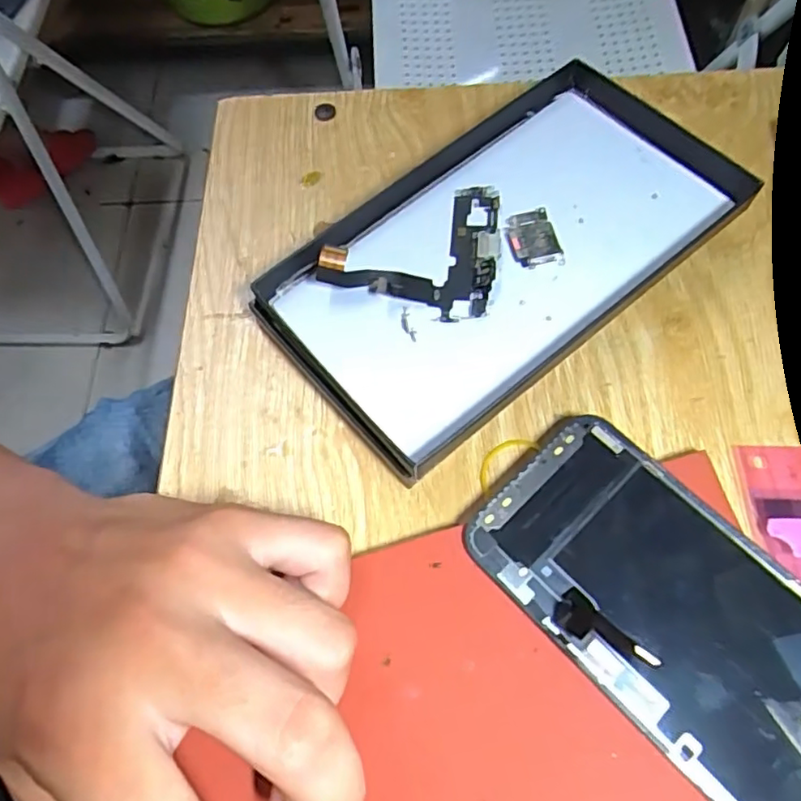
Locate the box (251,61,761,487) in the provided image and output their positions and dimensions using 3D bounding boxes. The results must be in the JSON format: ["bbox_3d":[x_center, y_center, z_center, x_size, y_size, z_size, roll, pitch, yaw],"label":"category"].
[{"bbox_3d":[0.041,-0.060,0.246,0.180,0.030,0.099,-36,68,-13],"label":"box"}]

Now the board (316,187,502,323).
[{"bbox_3d":[0.007,-0.064,0.240,0.064,0.013,0.061,11,66,8],"label":"board"}]

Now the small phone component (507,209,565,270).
[{"bbox_3d":[0.052,-0.063,0.240,0.018,0.005,0.025,-15,65,-4],"label":"small phone component"}]

